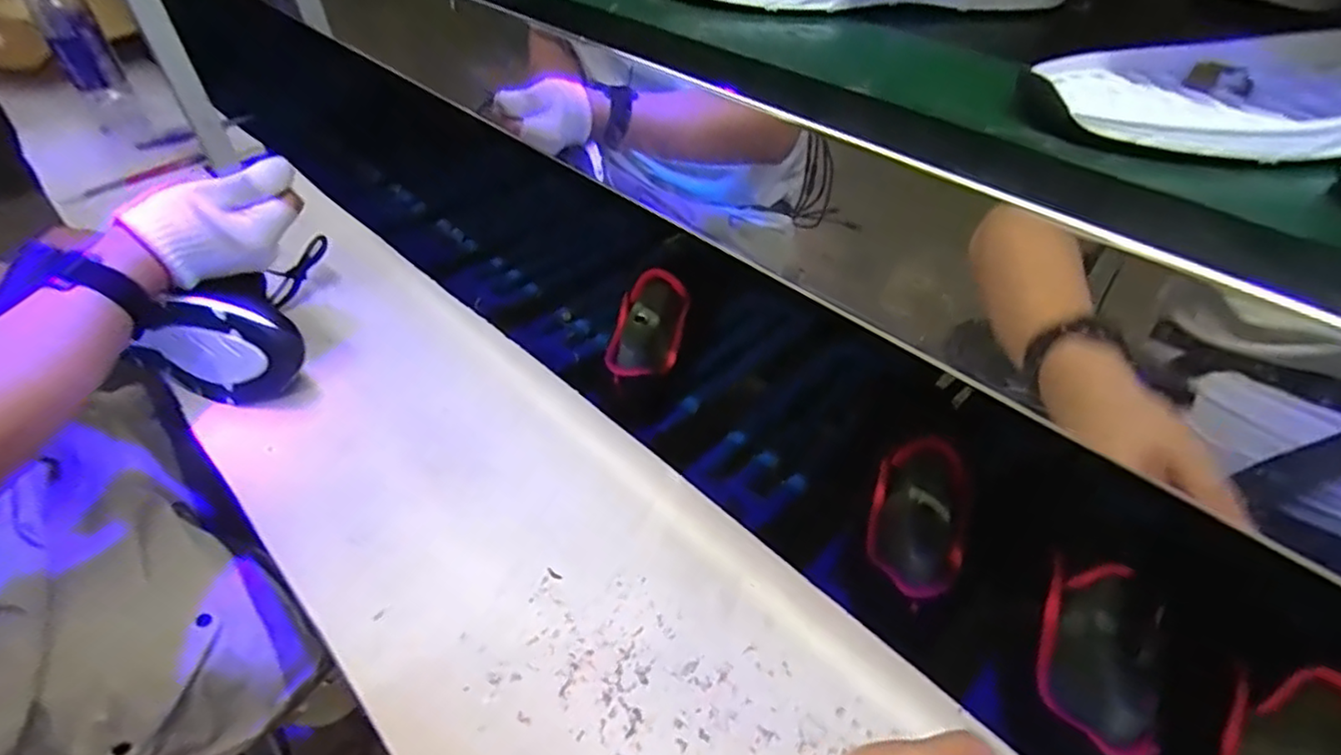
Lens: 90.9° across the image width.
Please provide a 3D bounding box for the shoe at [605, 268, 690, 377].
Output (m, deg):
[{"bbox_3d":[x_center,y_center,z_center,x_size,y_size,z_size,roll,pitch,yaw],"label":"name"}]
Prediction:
[{"bbox_3d":[-0.026,-0.046,0.645,0.065,0.048,0.127,13,48,12],"label":"shoe"}]

